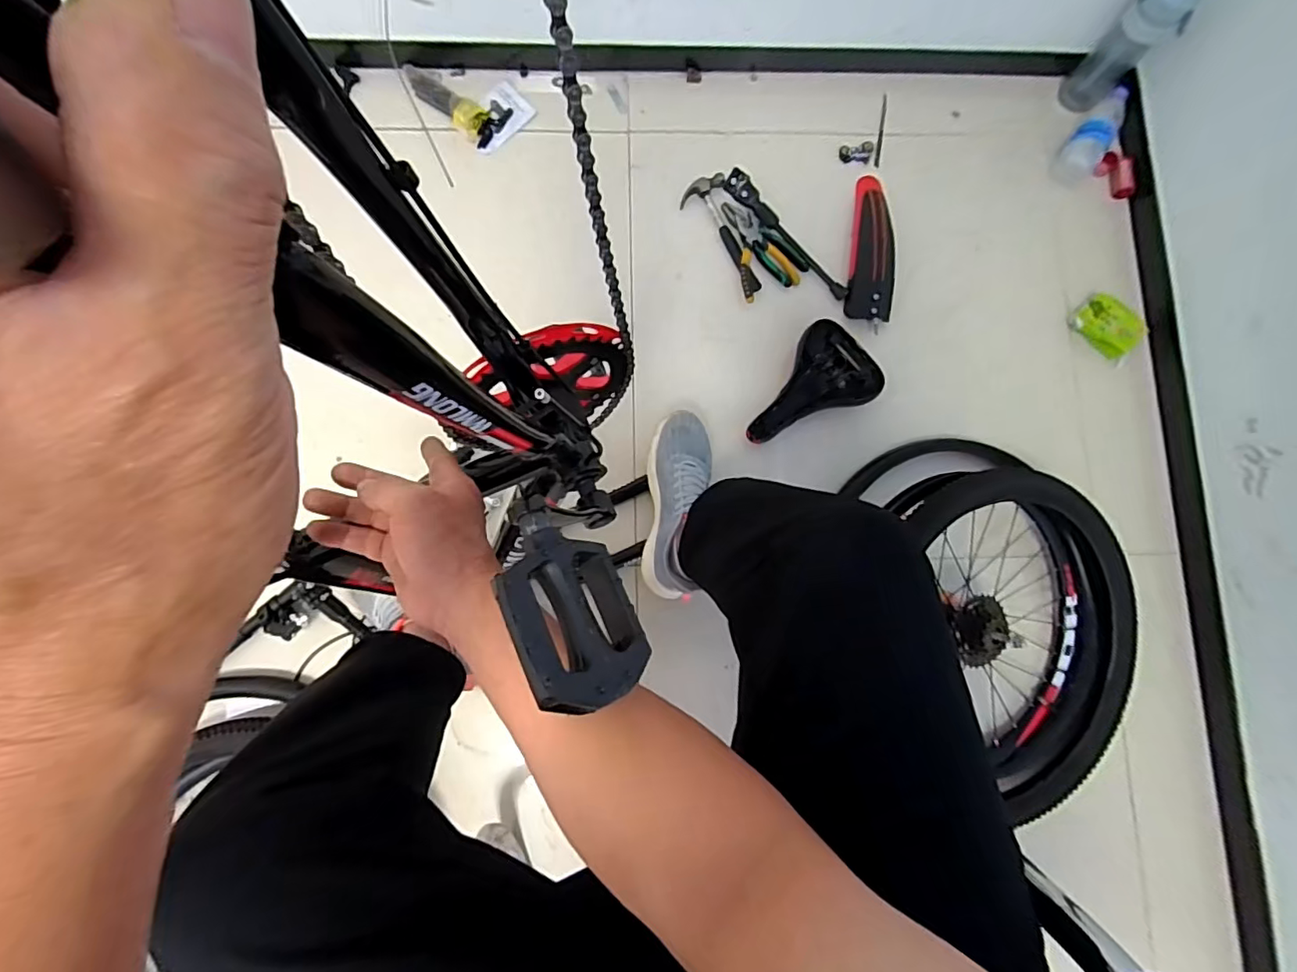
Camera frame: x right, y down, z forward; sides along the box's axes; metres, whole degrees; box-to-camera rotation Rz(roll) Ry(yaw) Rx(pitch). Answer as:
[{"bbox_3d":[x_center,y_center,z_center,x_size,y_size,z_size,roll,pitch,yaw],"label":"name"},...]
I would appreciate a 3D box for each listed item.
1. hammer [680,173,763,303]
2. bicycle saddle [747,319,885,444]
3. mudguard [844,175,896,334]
[{"bbox_3d":[0.128,-0.431,0.970,0.081,0.018,0.235,-18,83,-5],"label":"hammer"},{"bbox_3d":[0.267,-0.167,0.912,0.246,0.074,0.155,-35,85,-7],"label":"bicycle saddle"},{"bbox_3d":[0.385,-0.418,0.961,0.075,0.058,0.294,1,82,-2],"label":"mudguard"}]

